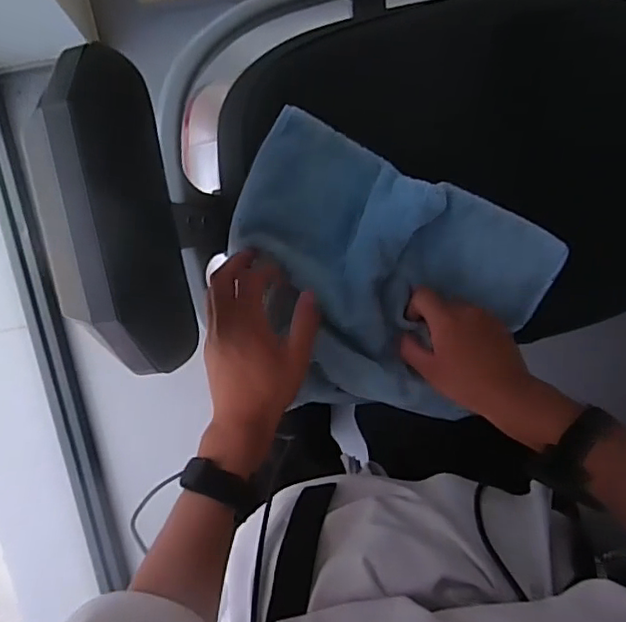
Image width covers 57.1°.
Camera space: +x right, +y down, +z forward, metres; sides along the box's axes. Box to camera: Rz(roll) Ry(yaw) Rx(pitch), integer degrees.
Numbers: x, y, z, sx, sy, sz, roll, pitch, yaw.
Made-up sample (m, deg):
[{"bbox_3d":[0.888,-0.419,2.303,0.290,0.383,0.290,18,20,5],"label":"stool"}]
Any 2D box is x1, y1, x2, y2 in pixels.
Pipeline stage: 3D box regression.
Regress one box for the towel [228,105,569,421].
[{"bbox_3d":[0.060,-0.015,0.507,0.282,0.058,0.221,23,95,-2],"label":"towel"}]

